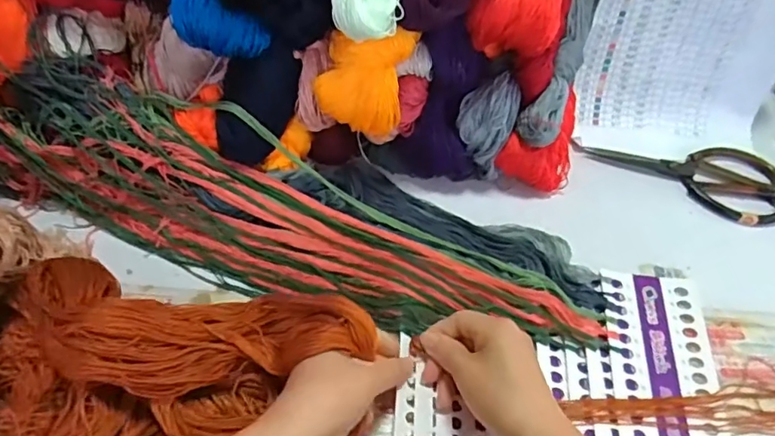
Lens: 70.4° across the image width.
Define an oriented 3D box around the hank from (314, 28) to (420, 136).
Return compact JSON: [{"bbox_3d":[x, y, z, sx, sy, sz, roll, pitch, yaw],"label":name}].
[{"bbox_3d":[-0.019,-0.124,0.482,0.069,0.089,0.059,15,55,9],"label":"hank"}]

